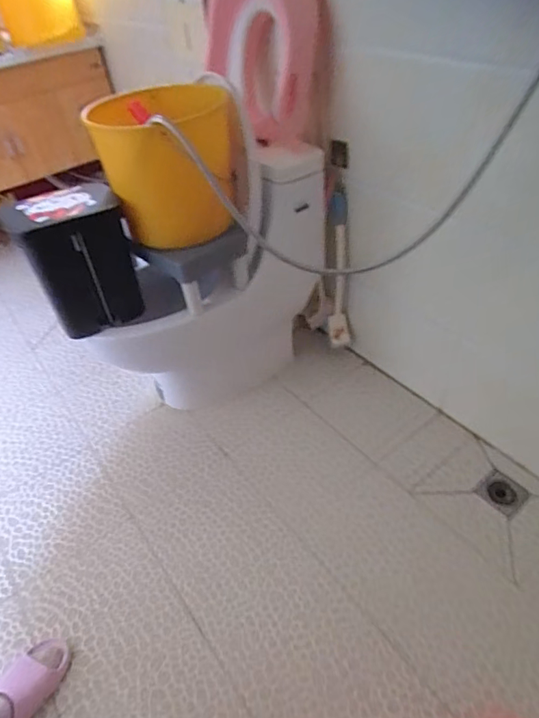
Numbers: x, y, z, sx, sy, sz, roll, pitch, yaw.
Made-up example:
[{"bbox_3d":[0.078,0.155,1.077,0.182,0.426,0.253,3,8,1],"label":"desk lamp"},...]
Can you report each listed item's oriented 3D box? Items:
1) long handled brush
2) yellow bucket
[{"bbox_3d":[0.209,-0.311,1.397,0.066,0.630,0.117,-6,44,2],"label":"long handled brush"},{"bbox_3d":[-0.234,-0.448,1.072,0.304,0.277,0.290,-4,44,4],"label":"yellow bucket"}]

